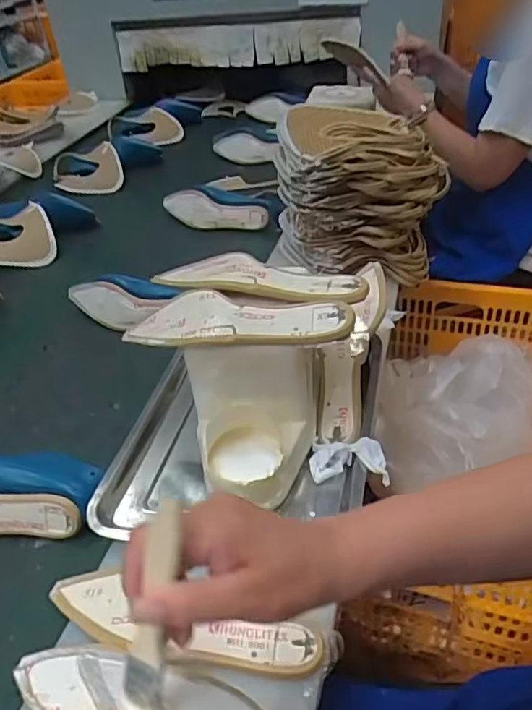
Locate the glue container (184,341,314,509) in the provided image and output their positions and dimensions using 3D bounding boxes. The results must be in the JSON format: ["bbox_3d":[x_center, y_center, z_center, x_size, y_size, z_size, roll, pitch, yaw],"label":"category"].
[{"bbox_3d":[-0.014,0.076,0.594,0.129,0.155,0.097,-3,39,4],"label":"glue container"}]

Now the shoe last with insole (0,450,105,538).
[{"bbox_3d":[-0.336,0.162,0.699,0.256,0.076,0.096,-1,39,7],"label":"shoe last with insole"}]

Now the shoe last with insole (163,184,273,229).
[{"bbox_3d":[-0.105,-0.345,1.290,0.268,0.074,0.098,12,42,22],"label":"shoe last with insole"}]

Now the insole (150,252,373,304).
[{"bbox_3d":[-0.017,-0.084,0.645,0.260,0.034,0.071,11,42,20],"label":"insole"}]

